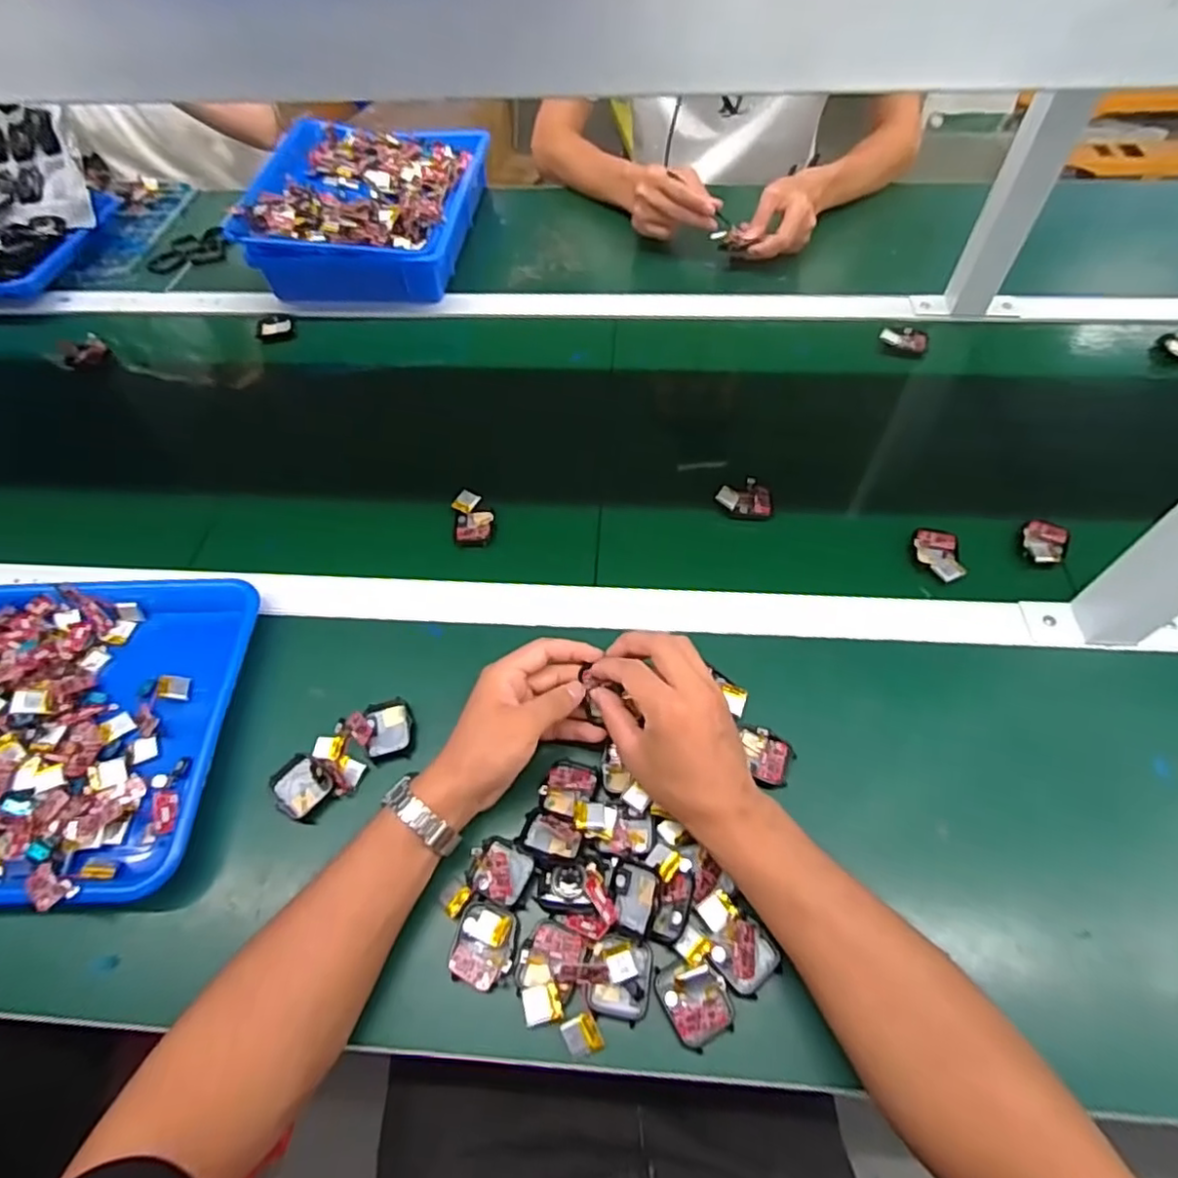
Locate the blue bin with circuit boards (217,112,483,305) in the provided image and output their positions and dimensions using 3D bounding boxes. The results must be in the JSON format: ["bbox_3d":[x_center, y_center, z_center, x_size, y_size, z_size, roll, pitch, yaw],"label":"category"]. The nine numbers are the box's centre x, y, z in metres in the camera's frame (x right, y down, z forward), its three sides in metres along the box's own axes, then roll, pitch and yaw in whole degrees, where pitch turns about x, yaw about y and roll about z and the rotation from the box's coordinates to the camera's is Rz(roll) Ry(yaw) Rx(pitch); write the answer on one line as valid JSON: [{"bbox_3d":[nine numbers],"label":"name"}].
[{"bbox_3d":[-0.294,-0.525,0.867,0.259,0.084,0.333,2,57,3],"label":"blue bin with circuit boards"}]

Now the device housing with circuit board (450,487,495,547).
[{"bbox_3d":[-0.111,-0.069,0.612,0.037,0.014,0.062,-8,57,-3],"label":"device housing with circuit board"}]

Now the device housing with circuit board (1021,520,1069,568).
[{"bbox_3d":[0.407,-0.042,0.572,0.036,0.008,0.050,26,61,18],"label":"device housing with circuit board"}]

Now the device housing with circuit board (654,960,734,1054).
[{"bbox_3d":[0.066,0.252,0.391,0.038,0.019,0.046,-28,60,-15],"label":"device housing with circuit board"}]

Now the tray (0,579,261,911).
[{"bbox_3d":[-0.451,0.105,0.495,0.348,0.046,0.263,-4,57,0],"label":"tray"}]

